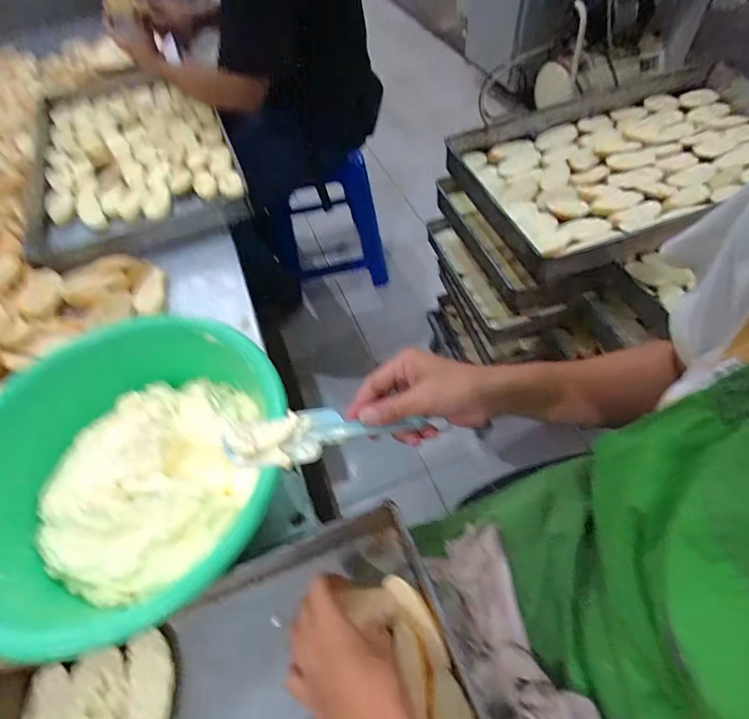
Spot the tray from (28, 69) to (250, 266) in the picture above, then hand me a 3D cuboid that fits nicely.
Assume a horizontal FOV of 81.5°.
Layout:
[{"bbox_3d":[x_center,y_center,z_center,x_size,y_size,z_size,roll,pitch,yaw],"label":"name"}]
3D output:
[{"bbox_3d":[-0.488,-0.418,0.871,0.352,0.059,0.615,-22,57,-10],"label":"tray"}]

